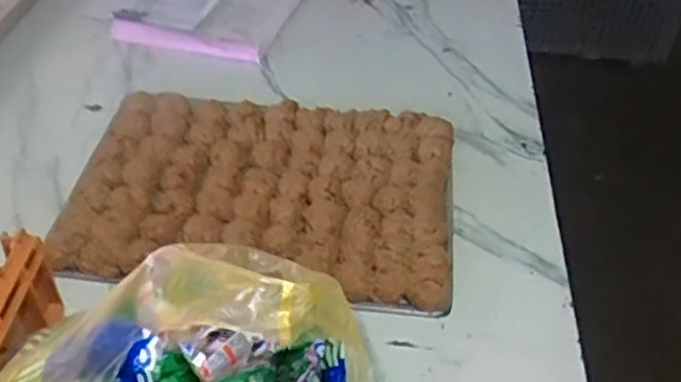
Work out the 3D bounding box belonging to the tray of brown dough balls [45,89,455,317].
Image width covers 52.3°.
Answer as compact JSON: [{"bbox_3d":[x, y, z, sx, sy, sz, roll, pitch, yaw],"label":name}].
[{"bbox_3d":[-0.088,-0.012,0.828,0.440,0.026,0.295,7,43,3],"label":"tray of brown dough balls"}]

